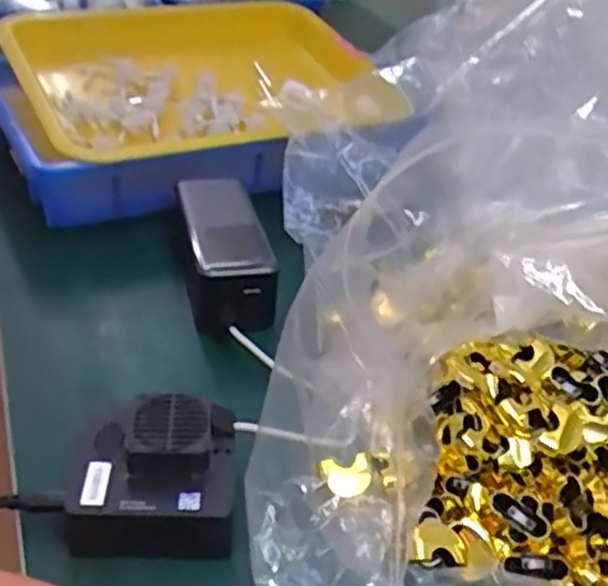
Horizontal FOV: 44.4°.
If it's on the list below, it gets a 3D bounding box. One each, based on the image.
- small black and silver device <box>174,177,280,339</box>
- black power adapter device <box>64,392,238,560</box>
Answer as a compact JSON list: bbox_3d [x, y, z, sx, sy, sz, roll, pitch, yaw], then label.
[{"bbox_3d":[-0.059,-0.032,0.530,0.060,0.052,0.137,-3,37,-14],"label":"small black and silver device"},{"bbox_3d":[-0.073,0.091,0.371,0.079,0.050,0.065,1,34,5],"label":"black power adapter device"}]

